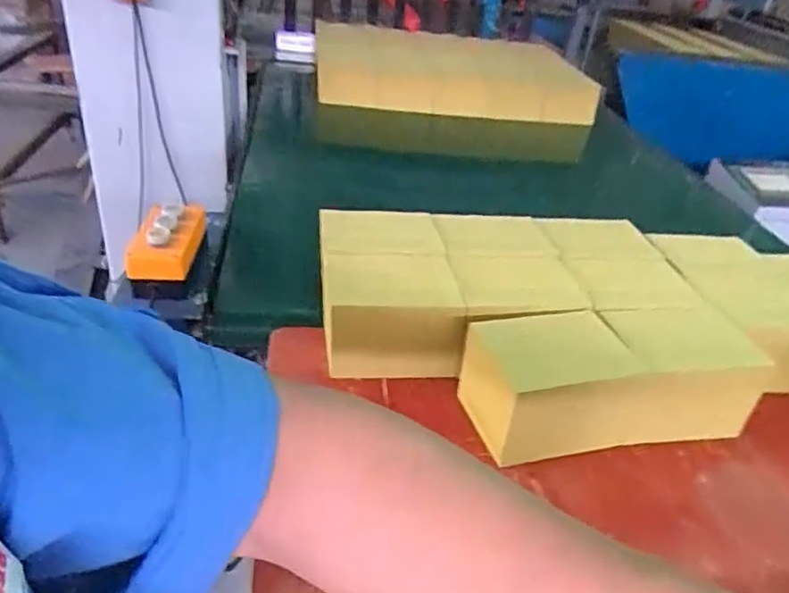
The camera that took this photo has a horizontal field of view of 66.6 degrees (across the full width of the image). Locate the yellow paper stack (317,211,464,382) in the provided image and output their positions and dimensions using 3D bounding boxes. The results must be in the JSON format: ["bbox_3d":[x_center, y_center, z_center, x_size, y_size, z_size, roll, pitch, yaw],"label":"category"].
[{"bbox_3d":[-0.010,-0.001,0.773,0.172,0.112,0.242,-1,34,-13],"label":"yellow paper stack"}]

